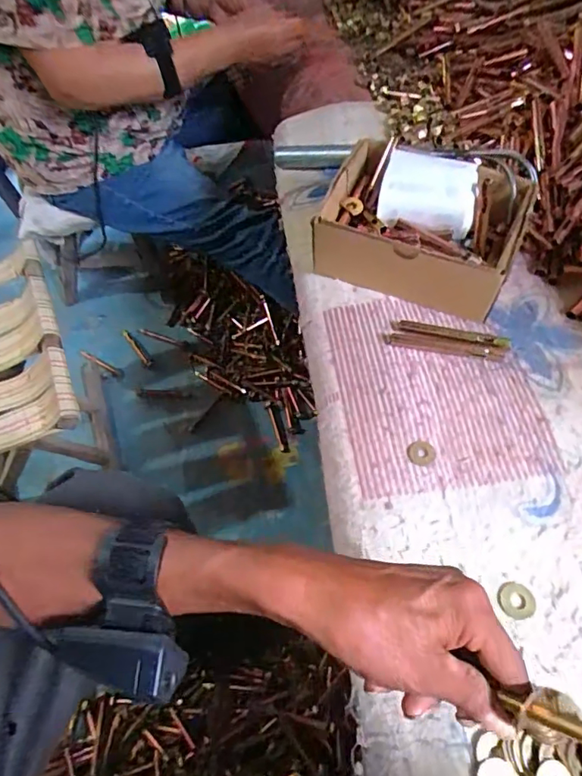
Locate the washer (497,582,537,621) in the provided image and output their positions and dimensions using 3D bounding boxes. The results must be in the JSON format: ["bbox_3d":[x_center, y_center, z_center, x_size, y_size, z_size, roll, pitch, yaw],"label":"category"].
[{"bbox_3d":[0.162,0.152,0.368,0.025,0.005,0.025,0,56,0],"label":"washer"}]

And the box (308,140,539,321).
[{"bbox_3d":[0.128,-0.163,0.510,0.177,0.094,0.128,18,58,11],"label":"box"}]

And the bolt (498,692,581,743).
[{"bbox_3d":[0.136,0.166,0.250,0.071,0.007,0.008,-6,42,50],"label":"bolt"}]

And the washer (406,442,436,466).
[{"bbox_3d":[0.108,0.053,0.426,0.024,0.004,0.022,0,56,0],"label":"washer"}]

